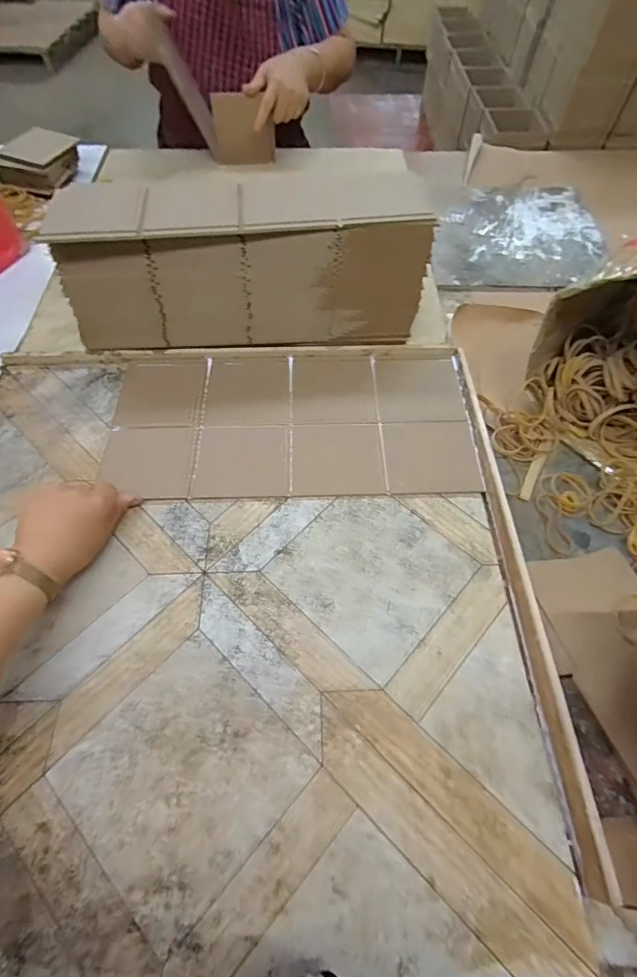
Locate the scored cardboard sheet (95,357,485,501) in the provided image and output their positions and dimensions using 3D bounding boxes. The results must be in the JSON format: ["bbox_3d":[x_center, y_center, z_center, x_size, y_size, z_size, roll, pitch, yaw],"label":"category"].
[{"bbox_3d":[-0.036,-0.081,0.549,0.430,0.010,0.211,-1,60,0],"label":"scored cardboard sheet"}]

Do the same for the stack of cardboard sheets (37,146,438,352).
[{"bbox_3d":[-0.094,-0.281,0.570,0.438,0.165,0.122,-3,59,-1],"label":"stack of cardboard sheets"}]

